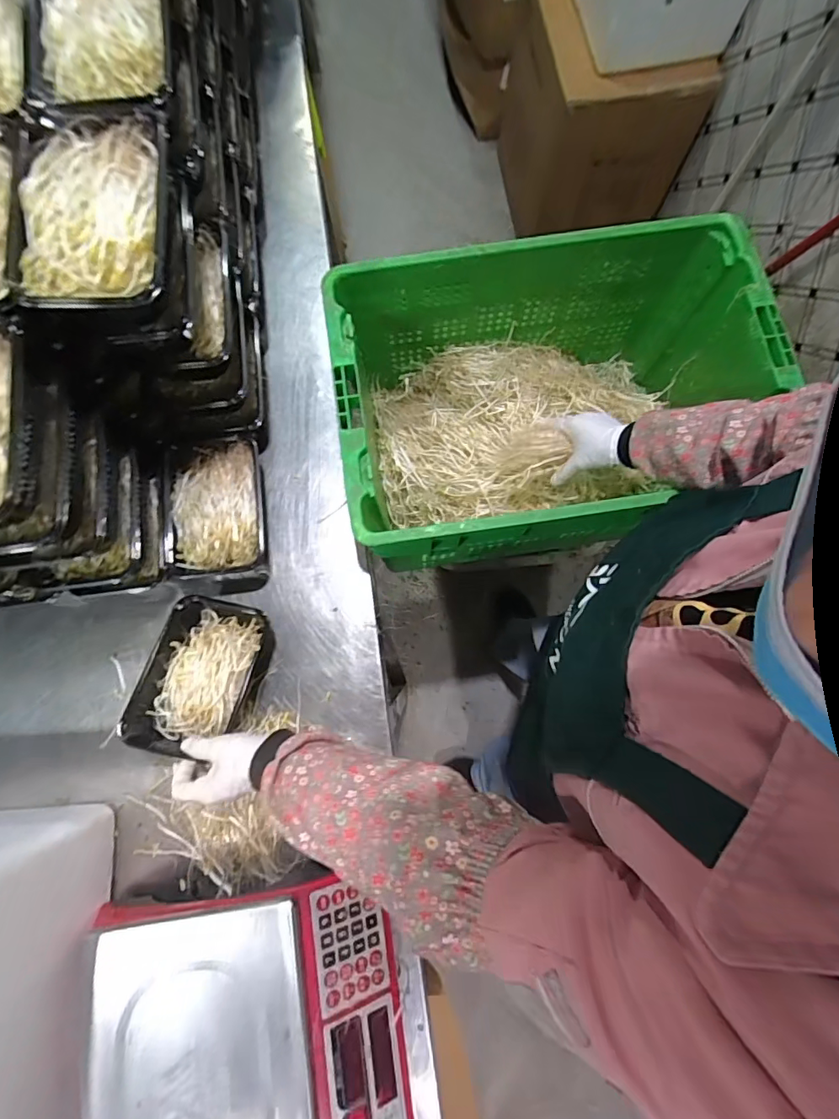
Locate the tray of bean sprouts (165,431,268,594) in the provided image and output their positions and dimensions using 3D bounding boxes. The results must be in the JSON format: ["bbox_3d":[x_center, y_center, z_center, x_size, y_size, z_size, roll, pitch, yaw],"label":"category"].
[{"bbox_3d":[-0.270,-0.055,0.651,0.131,0.068,0.190,-8,79,-1],"label":"tray of bean sprouts"}]

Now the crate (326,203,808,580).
[{"bbox_3d":[0.184,-0.223,0.748,0.580,0.263,0.393,-9,79,-1],"label":"crate"}]

